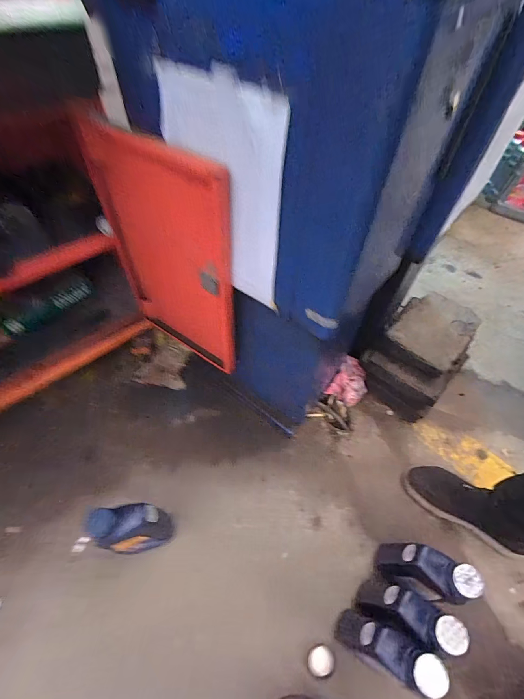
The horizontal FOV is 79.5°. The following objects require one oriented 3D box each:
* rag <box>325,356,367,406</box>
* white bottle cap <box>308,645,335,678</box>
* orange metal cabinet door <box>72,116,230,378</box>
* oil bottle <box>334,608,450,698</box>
[{"bbox_3d":[0.261,0.106,0.939,0.094,0.101,0.107,30,58,20],"label":"rag"},{"bbox_3d":[0.114,0.599,0.606,0.050,0.010,0.044,5,53,3],"label":"white bottle cap"},{"bbox_3d":[-0.192,-0.170,0.660,0.324,0.477,0.043,31,58,20],"label":"orange metal cabinet door"},{"bbox_3d":[0.206,0.508,0.537,0.119,0.239,0.060,23,55,15],"label":"oil bottle"}]

